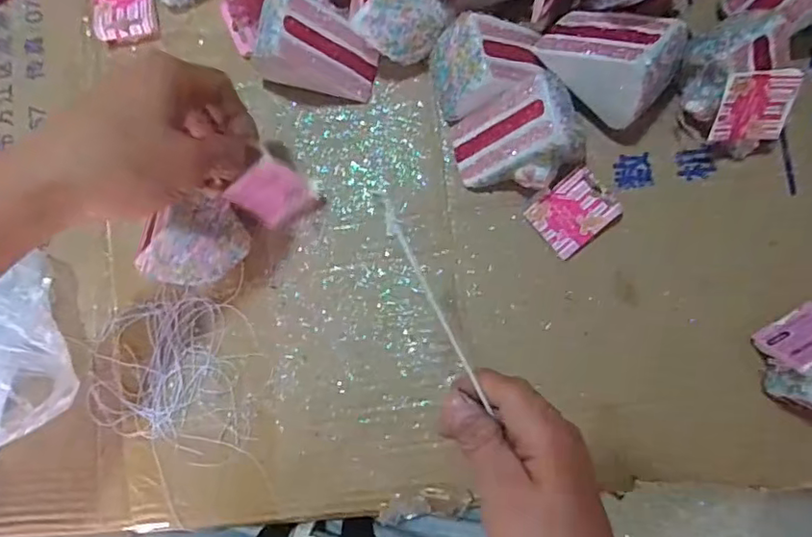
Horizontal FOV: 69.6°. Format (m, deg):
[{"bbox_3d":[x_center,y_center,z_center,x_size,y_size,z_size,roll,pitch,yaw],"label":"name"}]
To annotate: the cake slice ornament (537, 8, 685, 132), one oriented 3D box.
[{"bbox_3d":[0.136,-0.146,0.404,0.088,0.070,0.062,39,89,7],"label":"cake slice ornament"}]

